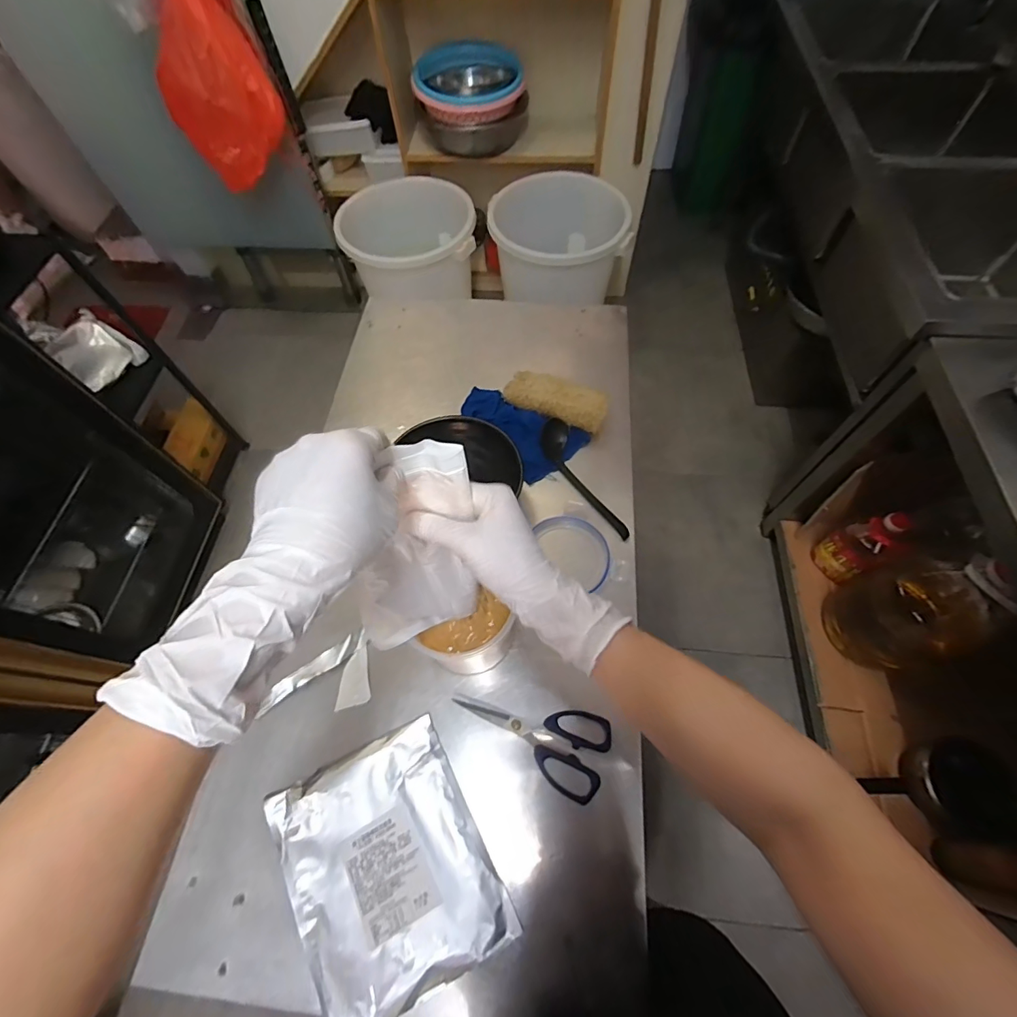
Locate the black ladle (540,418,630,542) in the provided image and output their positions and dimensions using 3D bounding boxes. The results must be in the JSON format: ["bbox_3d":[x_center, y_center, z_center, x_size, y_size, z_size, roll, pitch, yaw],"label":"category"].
[{"bbox_3d":[0.105,-0.041,0.673,0.049,0.042,0.198,-23,64,-10],"label":"black ladle"}]

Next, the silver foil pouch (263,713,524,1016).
[{"bbox_3d":[-0.127,0.367,0.479,0.189,0.021,0.224,-27,65,-12],"label":"silver foil pouch"}]

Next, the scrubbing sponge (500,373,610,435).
[{"bbox_3d":[0.074,-0.168,0.730,0.159,0.051,0.062,23,66,13],"label":"scrubbing sponge"}]

